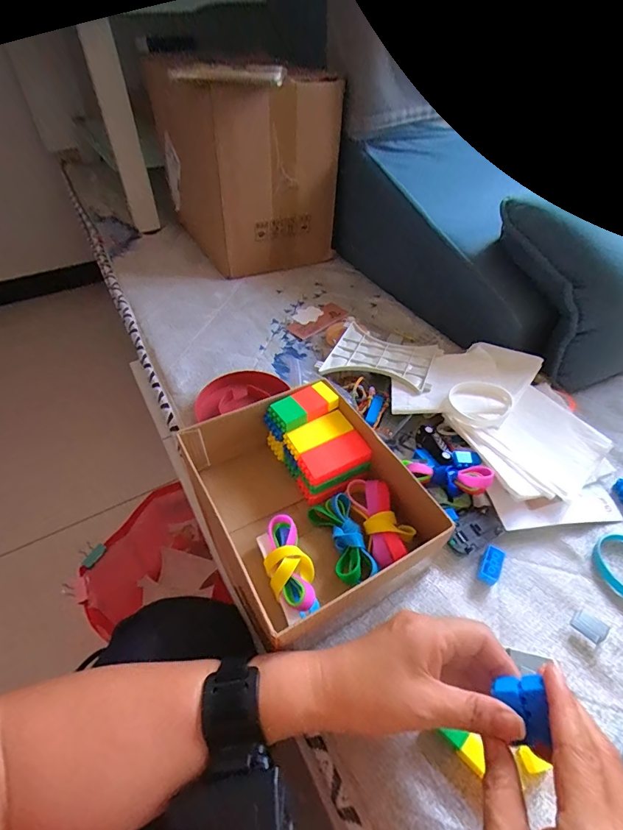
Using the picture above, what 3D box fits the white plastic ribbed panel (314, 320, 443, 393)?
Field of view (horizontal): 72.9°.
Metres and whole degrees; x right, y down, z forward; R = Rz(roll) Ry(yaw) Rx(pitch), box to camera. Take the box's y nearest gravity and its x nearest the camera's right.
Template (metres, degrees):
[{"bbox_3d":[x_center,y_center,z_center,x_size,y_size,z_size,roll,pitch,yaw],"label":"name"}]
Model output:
[{"bbox_3d":[0.093,-0.075,0.559,0.136,0.011,0.117,20,50,17],"label":"white plastic ribbed panel"}]

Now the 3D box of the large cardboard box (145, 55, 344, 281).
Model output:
[{"bbox_3d":[-0.108,-0.439,0.746,0.230,0.294,0.225,-23,51,-21],"label":"large cardboard box"}]

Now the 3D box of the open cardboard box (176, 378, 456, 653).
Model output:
[{"bbox_3d":[-0.007,0.083,0.401,0.171,0.082,0.219,-23,51,-21],"label":"open cardboard box"}]

